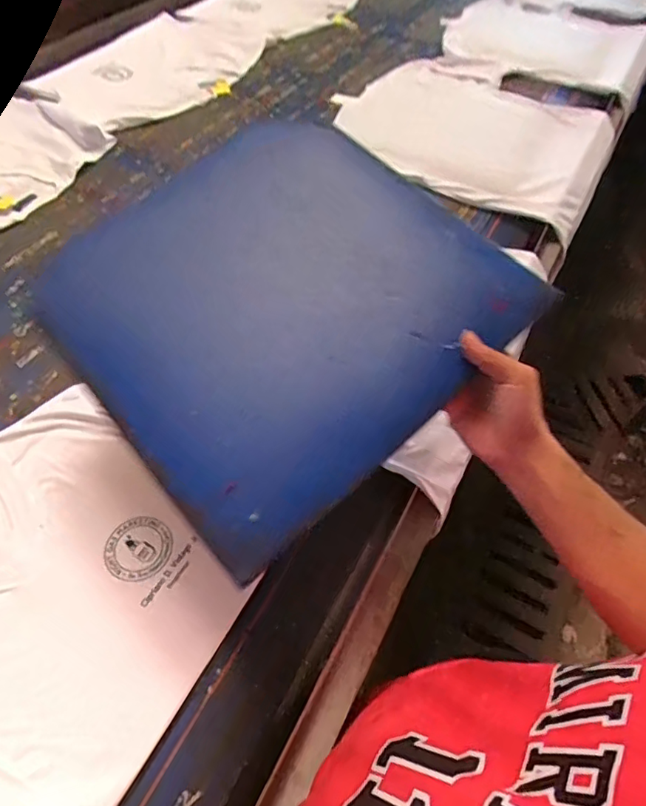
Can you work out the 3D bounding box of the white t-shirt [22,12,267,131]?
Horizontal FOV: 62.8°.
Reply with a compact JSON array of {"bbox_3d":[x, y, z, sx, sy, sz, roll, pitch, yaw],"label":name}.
[{"bbox_3d":[-0.405,-0.772,1.214,0.382,0.043,0.507,35,60,20],"label":"white t-shirt"}]

